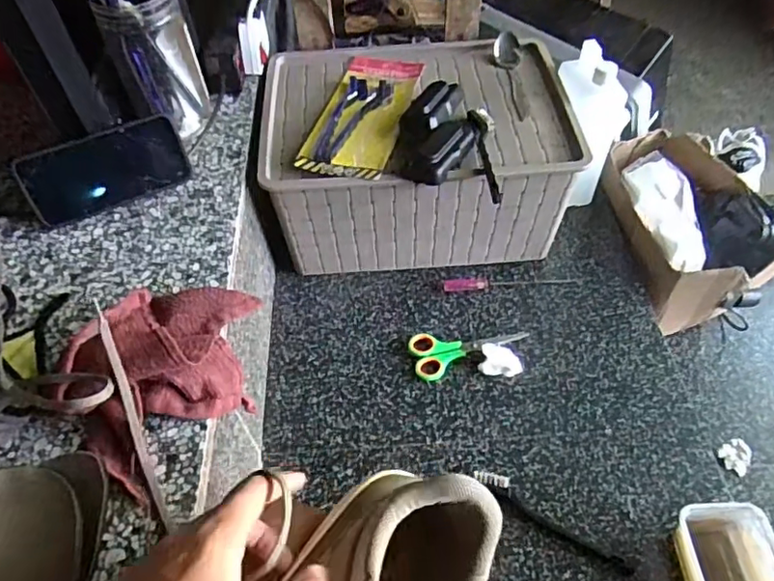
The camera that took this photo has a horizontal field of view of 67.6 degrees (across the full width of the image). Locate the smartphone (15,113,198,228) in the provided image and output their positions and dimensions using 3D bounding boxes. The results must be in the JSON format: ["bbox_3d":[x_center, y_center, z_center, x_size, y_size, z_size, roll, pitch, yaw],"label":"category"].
[{"bbox_3d":[-0.305,-0.133,0.634,0.165,0.072,0.004,-26,30,-18],"label":"smartphone"}]

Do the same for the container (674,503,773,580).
[{"bbox_3d":[0.320,0.263,0.545,0.080,0.060,0.108,-5,53,-1],"label":"container"}]

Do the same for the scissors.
[{"bbox_3d":[0.101,0.064,0.729,0.149,0.010,0.061,-19,55,-12],"label":"scissors"}]

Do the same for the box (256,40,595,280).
[{"bbox_3d":[0.038,-0.195,0.808,0.383,0.207,0.302,-7,53,-3],"label":"box"}]

